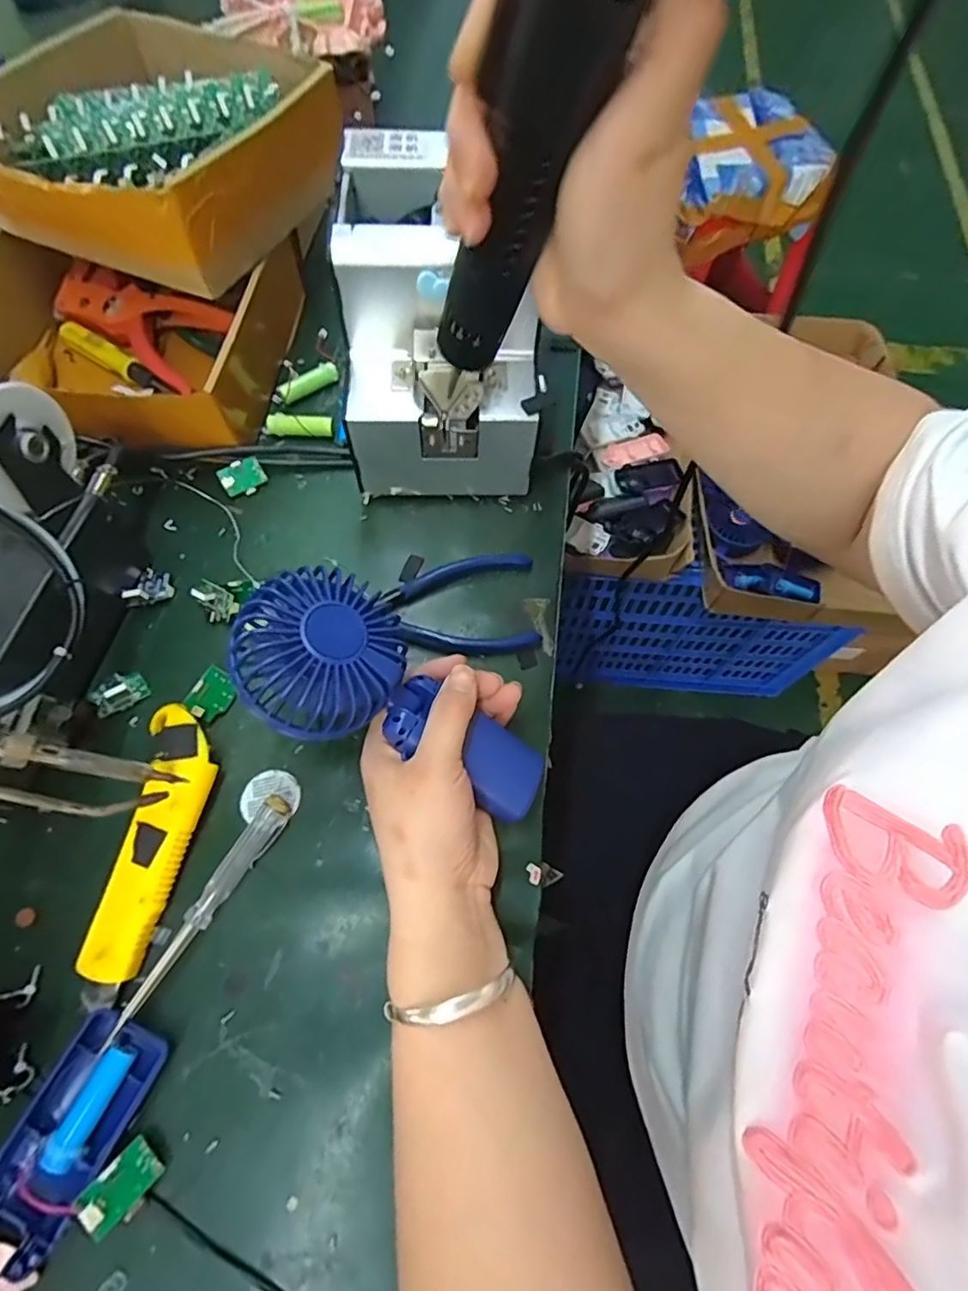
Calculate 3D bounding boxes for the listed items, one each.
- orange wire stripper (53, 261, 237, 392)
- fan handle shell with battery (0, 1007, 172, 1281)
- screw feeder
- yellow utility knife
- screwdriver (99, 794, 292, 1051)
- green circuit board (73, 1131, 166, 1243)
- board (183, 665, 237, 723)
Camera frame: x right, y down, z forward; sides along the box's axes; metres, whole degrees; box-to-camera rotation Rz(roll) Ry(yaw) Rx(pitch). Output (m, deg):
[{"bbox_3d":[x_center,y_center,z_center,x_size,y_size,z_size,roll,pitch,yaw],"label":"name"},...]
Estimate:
[{"bbox_3d":[-0.285,-0.260,0.467,0.141,0.027,0.073,22,97,4],"label":"orange wire stripper"},{"bbox_3d":[-0.194,0.228,0.266,0.046,0.018,0.091,21,68,8],"label":"fan handle shell with battery"},{"bbox_3d":[-0.027,-0.213,0.392,0.123,0.149,0.169,0,67,-1],"label":"screw feeder"},{"bbox_3d":[-0.182,0.106,0.317,0.040,0.022,0.141,5,67,1],"label":"yellow utility knife"},{"bbox_3d":[-0.152,0.143,0.307,0.018,0.012,0.134,29,70,11],"label":"screwdriver"},{"bbox_3d":[-0.164,0.246,0.257,0.023,0.005,0.030,45,37,6],"label":"green circuit board"},{"bbox_3d":[-0.168,0.031,0.353,0.024,0.004,0.031,35,66,-18],"label":"board"}]

